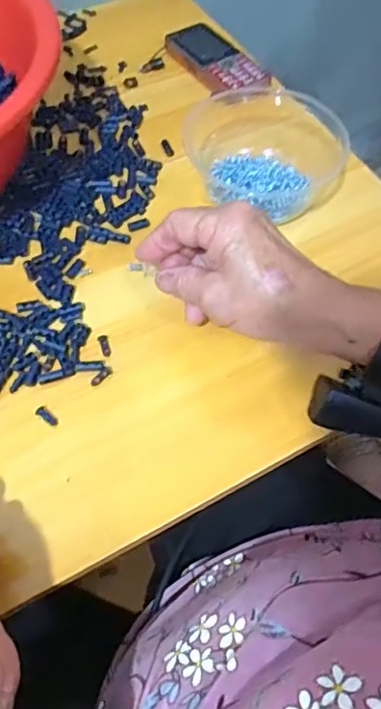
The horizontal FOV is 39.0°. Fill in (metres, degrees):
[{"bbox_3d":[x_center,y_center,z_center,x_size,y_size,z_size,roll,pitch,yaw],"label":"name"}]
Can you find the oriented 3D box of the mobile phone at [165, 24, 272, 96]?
[{"bbox_3d":[0.027,-0.321,0.588,0.061,0.019,0.134,-28,64,-17],"label":"mobile phone"}]

